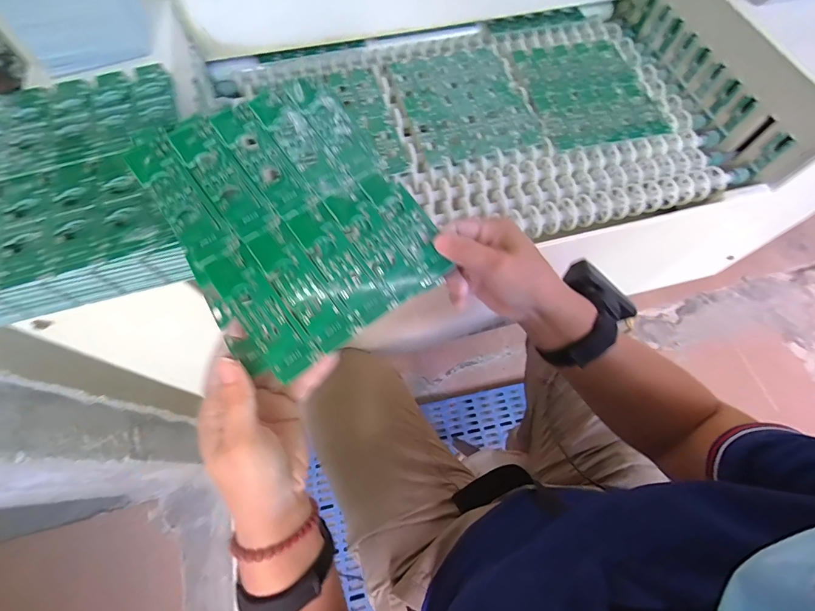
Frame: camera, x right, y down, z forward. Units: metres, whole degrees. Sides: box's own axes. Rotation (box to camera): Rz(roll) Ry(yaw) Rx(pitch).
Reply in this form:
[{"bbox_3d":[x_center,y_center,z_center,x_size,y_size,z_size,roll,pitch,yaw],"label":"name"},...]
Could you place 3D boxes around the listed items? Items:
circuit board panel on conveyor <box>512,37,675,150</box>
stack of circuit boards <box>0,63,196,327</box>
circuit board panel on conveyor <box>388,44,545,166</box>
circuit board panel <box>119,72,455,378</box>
[{"bbox_3d":[0.267,-0.325,0.549,0.176,0.012,0.216,-8,66,-5],"label":"circuit board panel on conveyor"},{"bbox_3d":[-0.267,-0.107,0.313,0.169,0.038,0.222,-16,66,-7],"label":"stack of circuit boards"},{"bbox_3d":[0.081,-0.303,0.537,0.171,0.009,0.222,-15,66,-7],"label":"circuit board panel on conveyor"},{"bbox_3d":[-0.086,-0.073,0.289,0.169,0.004,0.208,-32,84,-18],"label":"circuit board panel"}]

